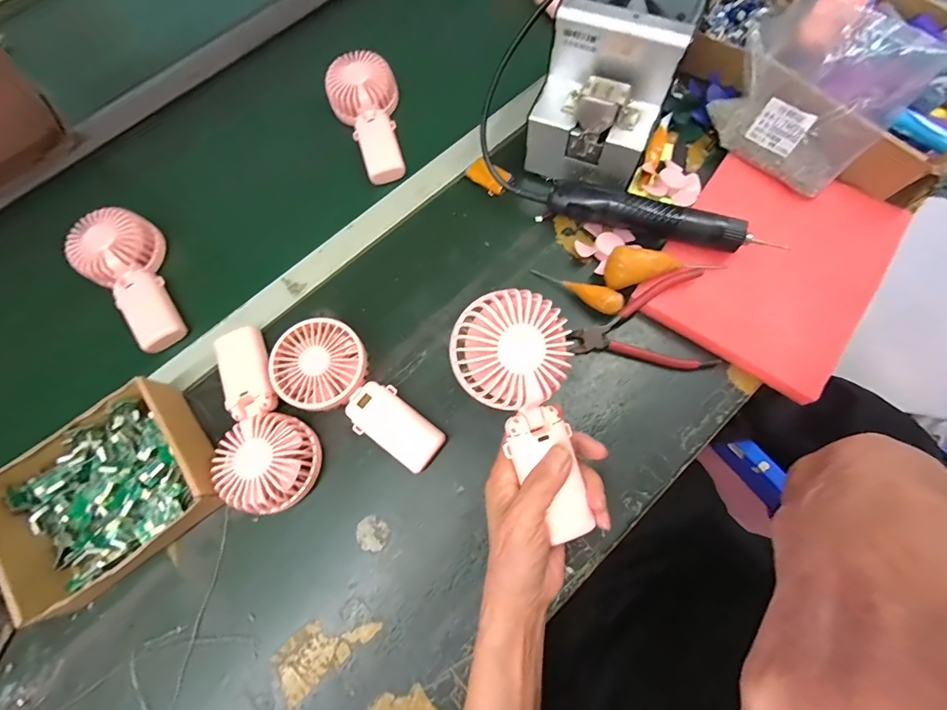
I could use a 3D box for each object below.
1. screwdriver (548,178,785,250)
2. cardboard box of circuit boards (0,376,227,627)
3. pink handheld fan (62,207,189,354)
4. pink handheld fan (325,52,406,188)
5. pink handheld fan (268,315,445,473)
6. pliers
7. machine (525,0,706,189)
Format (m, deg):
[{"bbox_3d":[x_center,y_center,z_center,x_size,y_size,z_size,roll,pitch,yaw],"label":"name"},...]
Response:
[{"bbox_3d":[0.197,-0.153,0.431,0.228,0.032,0.036,21,73,8],"label":"screwdriver"},{"bbox_3d":[-0.336,0.130,0.371,0.179,0.053,0.149,-38,74,-11],"label":"cardboard box of circuit boards"},{"bbox_3d":[-0.381,-0.087,0.452,0.083,0.044,0.166,-37,74,-10],"label":"pink handheld fan"},{"bbox_3d":[-0.130,-0.302,0.517,0.087,0.033,0.171,-18,85,-4],"label":"pink handheld fan"},{"bbox_3d":[-0.115,0.044,0.394,0.184,0.044,0.087,41,77,14],"label":"pink handheld fan"},{"bbox_3d":[0.173,-0.033,0.419,0.141,0.033,0.097,-4,71,0],"label":"pliers"},{"bbox_3d":[0.149,-0.302,0.432,0.122,0.144,0.169,23,74,11],"label":"machine"}]

